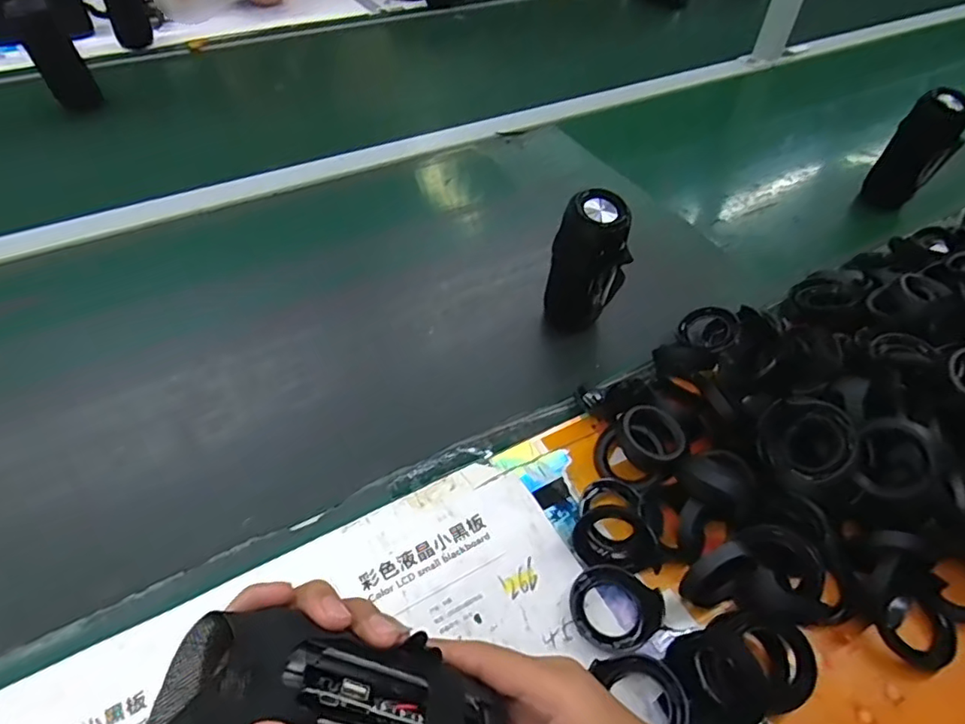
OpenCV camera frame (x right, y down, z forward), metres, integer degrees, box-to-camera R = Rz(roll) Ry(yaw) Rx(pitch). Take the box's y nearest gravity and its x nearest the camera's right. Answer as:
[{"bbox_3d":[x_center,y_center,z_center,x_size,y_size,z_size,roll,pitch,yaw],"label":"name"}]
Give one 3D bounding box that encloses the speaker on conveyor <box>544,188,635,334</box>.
[{"bbox_3d":[0.110,-0.098,0.604,0.076,0.142,0.053,-14,51,-15],"label":"speaker on conveyor"}]

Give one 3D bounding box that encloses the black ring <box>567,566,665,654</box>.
[{"bbox_3d":[0.098,0.181,0.432,0.059,0.015,0.064,2,49,-2],"label":"black ring"}]

